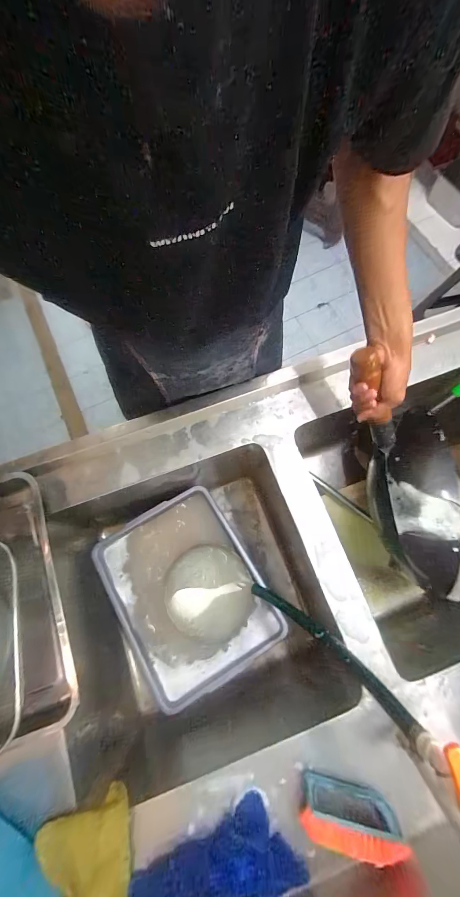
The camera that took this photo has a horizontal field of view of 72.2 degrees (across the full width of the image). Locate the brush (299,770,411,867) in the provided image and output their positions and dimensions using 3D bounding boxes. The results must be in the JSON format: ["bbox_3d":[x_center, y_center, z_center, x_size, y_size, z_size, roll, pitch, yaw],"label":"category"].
[{"bbox_3d":[0.162,0.498,0.425,0.129,0.063,0.050,16,74,7],"label":"brush"}]

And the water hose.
[{"bbox_3d":[0.137,0.290,0.481,0.053,0.321,0.028,41,76,-22],"label":"water hose"}]

